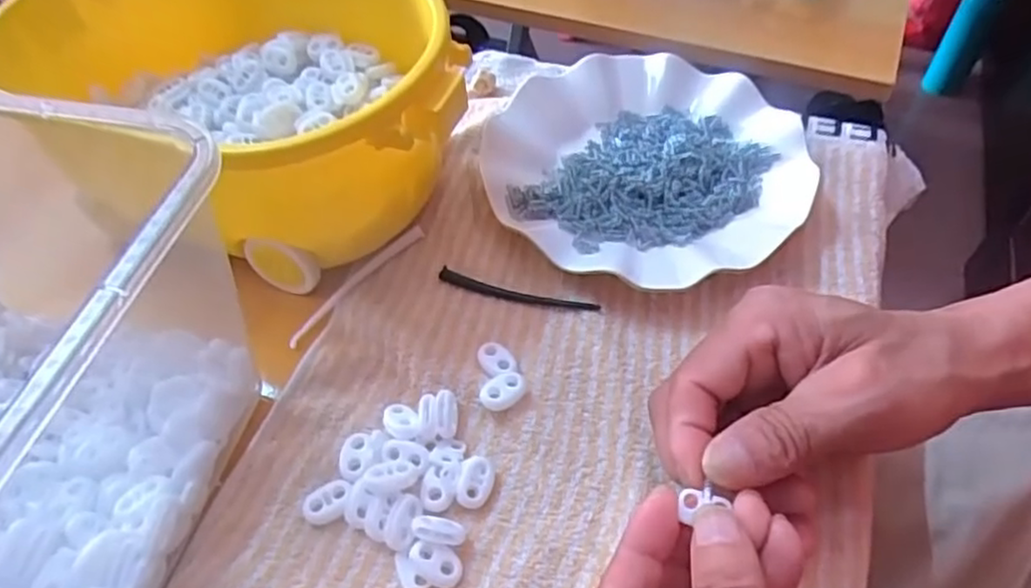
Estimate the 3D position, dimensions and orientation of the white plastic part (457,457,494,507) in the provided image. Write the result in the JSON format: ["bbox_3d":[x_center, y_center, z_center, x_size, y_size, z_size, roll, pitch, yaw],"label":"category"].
[{"bbox_3d":[-0.017,0.081,0.299,0.014,0.009,0.021,9,53,7],"label":"white plastic part"}]

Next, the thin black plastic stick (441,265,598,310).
[{"bbox_3d":[0.001,-0.001,0.362,0.085,0.006,0.009,13,53,9],"label":"thin black plastic stick"}]

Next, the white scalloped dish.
[{"bbox_3d":[0.071,-0.077,0.408,0.178,0.025,0.182,0,52,0],"label":"white scalloped dish"}]

